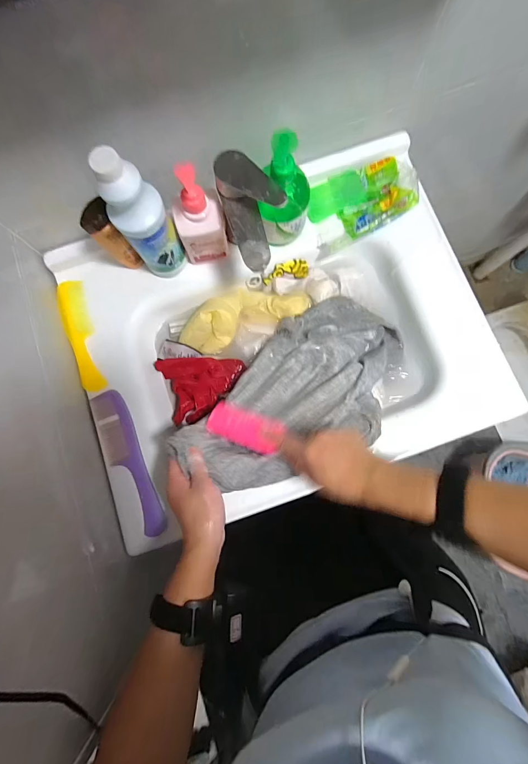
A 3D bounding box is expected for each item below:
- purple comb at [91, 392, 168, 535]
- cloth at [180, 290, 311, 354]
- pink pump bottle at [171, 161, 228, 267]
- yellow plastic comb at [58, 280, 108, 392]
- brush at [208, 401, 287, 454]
[{"bbox_3d":[-0.195,0.116,0.464,0.047,0.011,0.212,-22,81,-1],"label":"purple comb"},{"bbox_3d":[-0.033,-0.114,0.519,0.210,0.054,0.076,-26,81,-2],"label":"cloth"},{"bbox_3d":[-0.087,-0.218,0.435,0.062,0.137,0.043,-12,81,0],"label":"pink pump bottle"},{"bbox_3d":[-0.277,-0.071,0.488,0.037,0.006,0.175,-16,82,-12],"label":"yellow plastic comb"},{"bbox_3d":[-0.025,0.063,0.439,0.098,0.033,0.045,20,82,15],"label":"brush"}]

